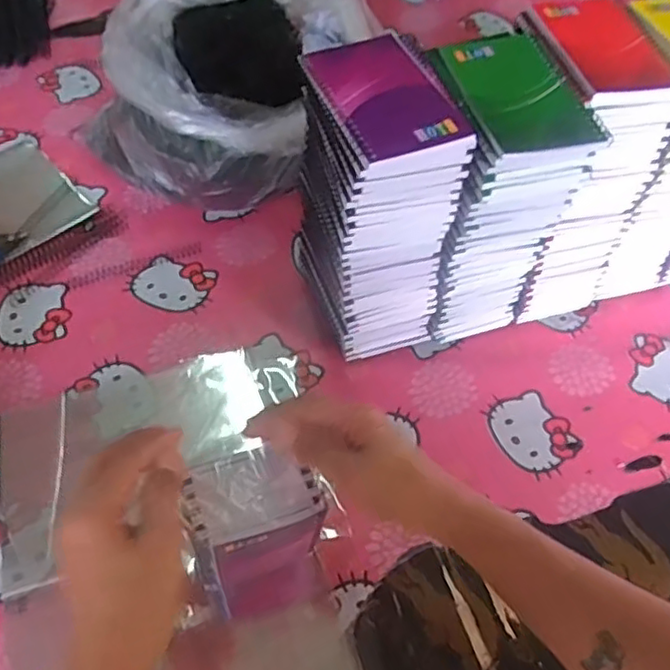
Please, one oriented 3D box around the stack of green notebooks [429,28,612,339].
[{"bbox_3d":[0.134,-0.104,0.595,0.104,0.285,0.127,-9,57,-9],"label":"stack of green notebooks"}]

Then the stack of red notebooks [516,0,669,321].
[{"bbox_3d":[0.212,-0.140,0.623,0.103,0.275,0.154,-12,57,-12],"label":"stack of red notebooks"}]

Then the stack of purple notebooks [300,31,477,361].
[{"bbox_3d":[0.033,-0.096,0.578,0.094,0.274,0.128,-16,58,-14],"label":"stack of purple notebooks"}]

